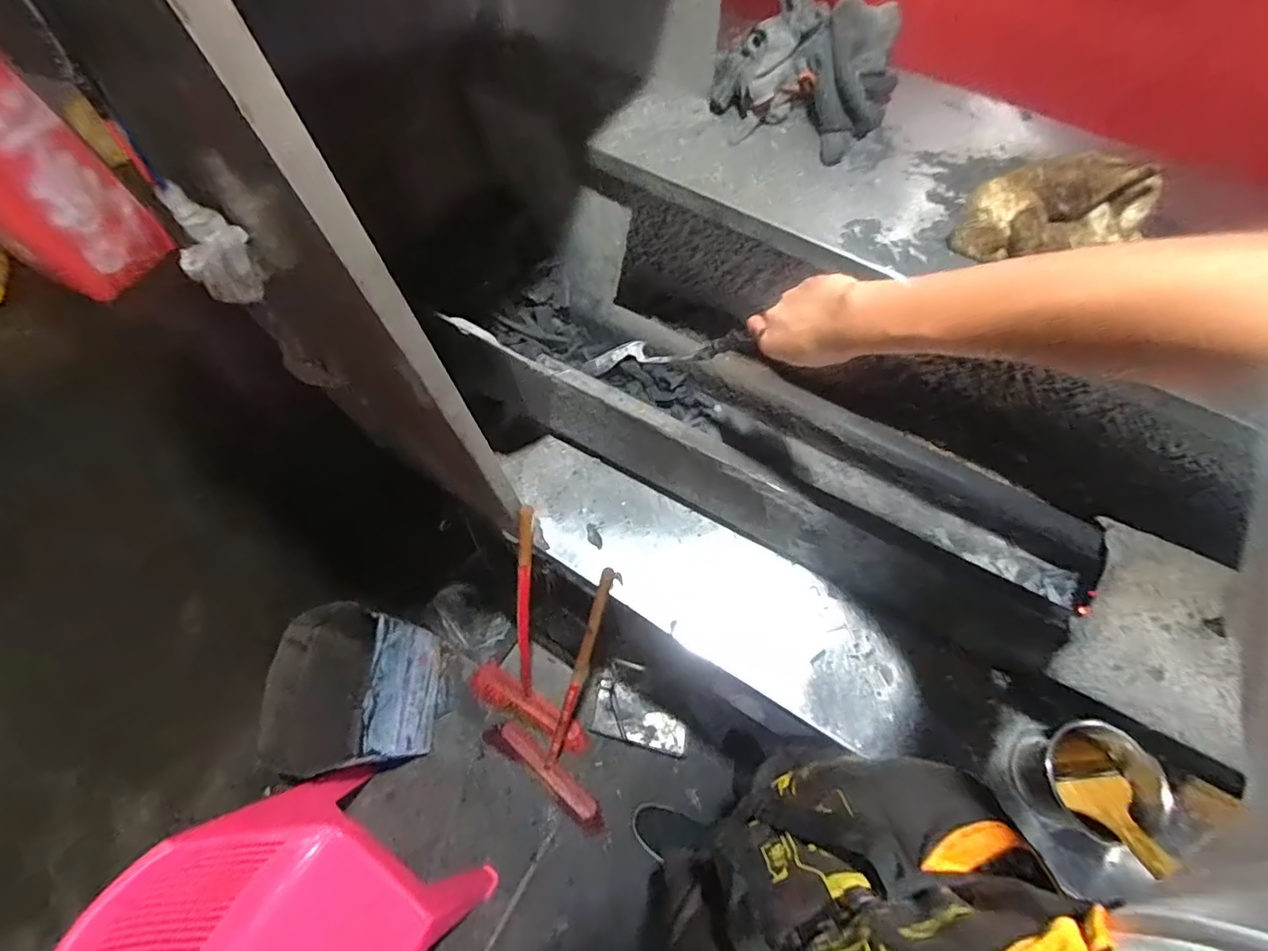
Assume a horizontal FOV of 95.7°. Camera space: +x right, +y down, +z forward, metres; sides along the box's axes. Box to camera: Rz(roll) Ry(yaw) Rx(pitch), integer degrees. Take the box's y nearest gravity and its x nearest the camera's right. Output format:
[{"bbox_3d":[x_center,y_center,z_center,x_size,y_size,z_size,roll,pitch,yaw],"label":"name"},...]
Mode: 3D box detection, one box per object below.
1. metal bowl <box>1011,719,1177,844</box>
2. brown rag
[{"bbox_3d":[0.547,0.366,0.692,0.109,0.108,0.115,-1,67,2],"label":"metal bowl"},{"bbox_3d":[0.430,-0.268,0.592,0.167,0.083,0.086,-15,67,-4],"label":"brown rag"}]

